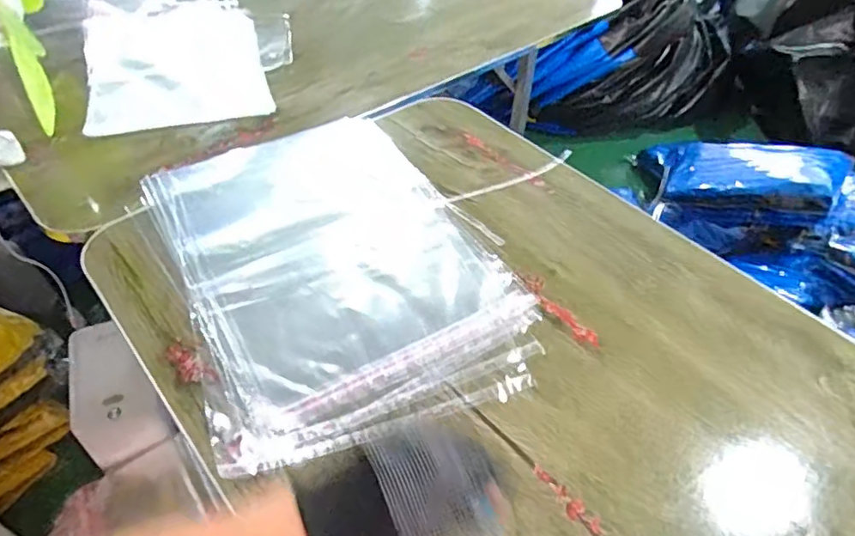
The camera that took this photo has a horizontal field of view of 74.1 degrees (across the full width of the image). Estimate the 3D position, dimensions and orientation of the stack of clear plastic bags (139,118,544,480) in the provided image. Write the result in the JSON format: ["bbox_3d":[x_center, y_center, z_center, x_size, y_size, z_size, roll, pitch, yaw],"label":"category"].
[{"bbox_3d":[-0.116,-0.021,0.663,0.338,0.017,0.487,-19,49,-21],"label":"stack of clear plastic bags"}]

